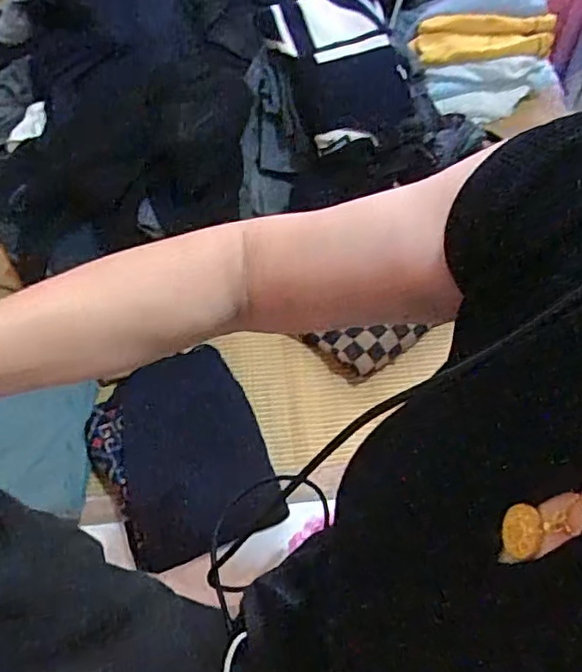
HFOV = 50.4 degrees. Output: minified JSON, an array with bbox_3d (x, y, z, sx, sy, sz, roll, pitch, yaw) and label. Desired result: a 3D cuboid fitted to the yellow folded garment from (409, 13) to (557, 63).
[{"bbox_3d":[0.396,-0.613,1.266,0.299,0.053,0.104,-4,58,-2],"label":"yellow folded garment"}]

